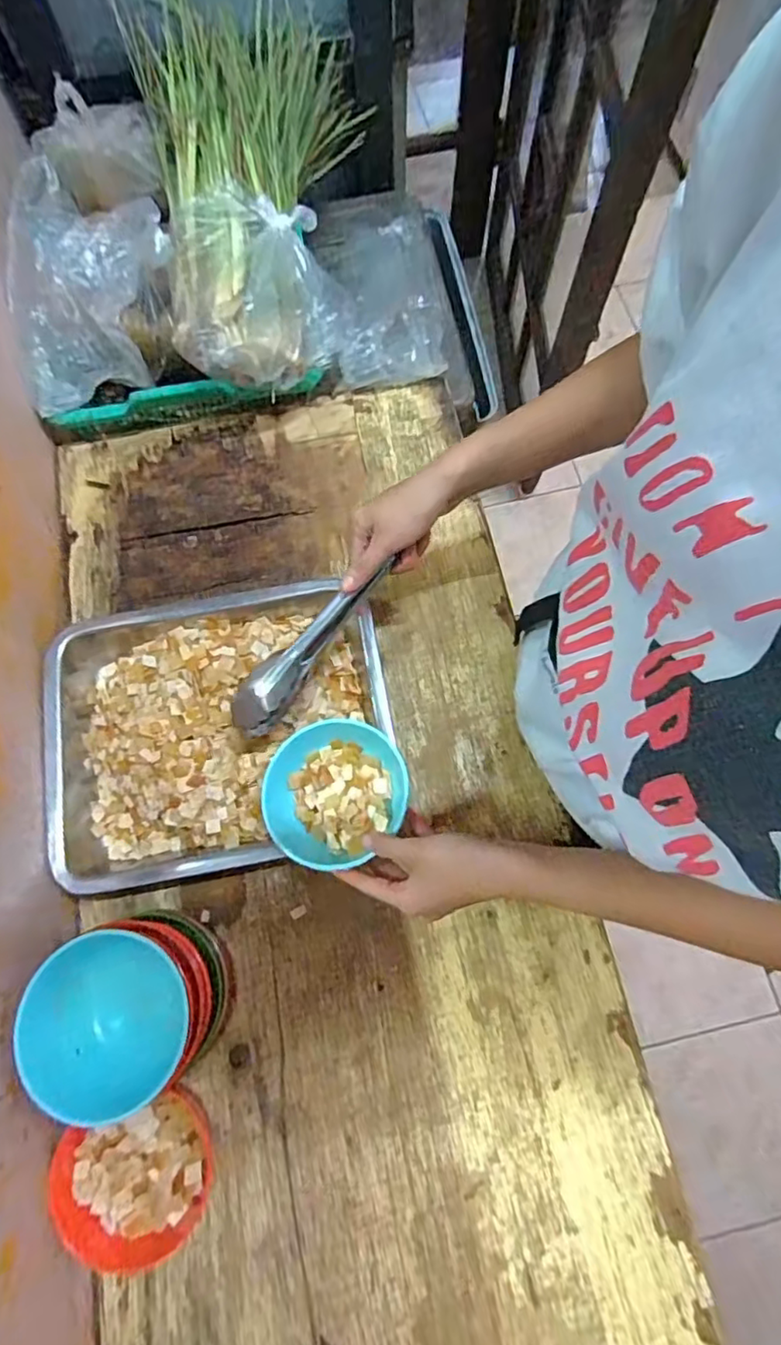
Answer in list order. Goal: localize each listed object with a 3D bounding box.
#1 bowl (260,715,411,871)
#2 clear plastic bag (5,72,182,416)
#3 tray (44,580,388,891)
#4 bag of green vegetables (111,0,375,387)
[{"bbox_3d":[-0.045,0.095,0.482,0.113,0.050,0.104,-1,73,2],"label":"bowl"},{"bbox_3d":[-0.305,-0.452,0.648,0.162,0.105,0.344,0,87,2],"label":"clear plastic bag"},{"bbox_3d":[-0.154,0.048,0.547,0.301,0.061,0.243,-11,72,-1],"label":"tray"},{"bbox_3d":[-0.129,-0.529,0.688,0.243,0.144,0.500,-12,72,-3],"label":"bag of green vegetables"}]

